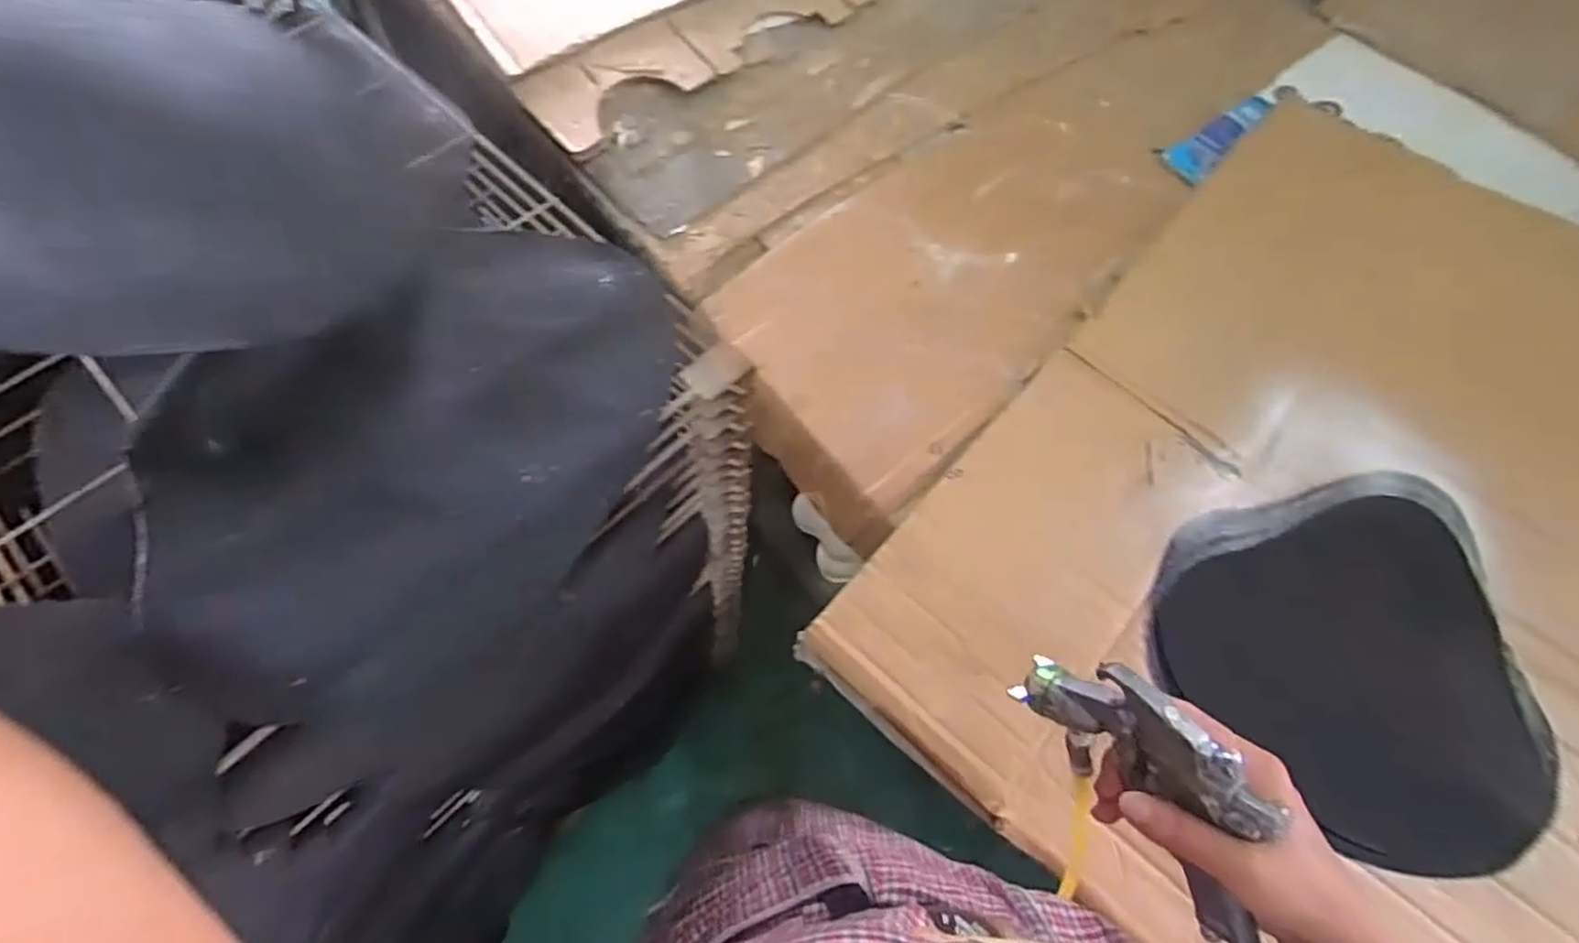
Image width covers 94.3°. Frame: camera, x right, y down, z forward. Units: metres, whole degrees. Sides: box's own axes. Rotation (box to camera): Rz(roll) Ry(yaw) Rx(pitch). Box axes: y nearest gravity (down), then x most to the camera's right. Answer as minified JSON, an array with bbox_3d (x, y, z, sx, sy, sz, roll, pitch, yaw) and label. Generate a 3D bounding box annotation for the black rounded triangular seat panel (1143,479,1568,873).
[{"bbox_3d":[0.557,0.190,0.707,0.357,0.029,0.356,-12,66,-9],"label":"black rounded triangular seat panel"}]

